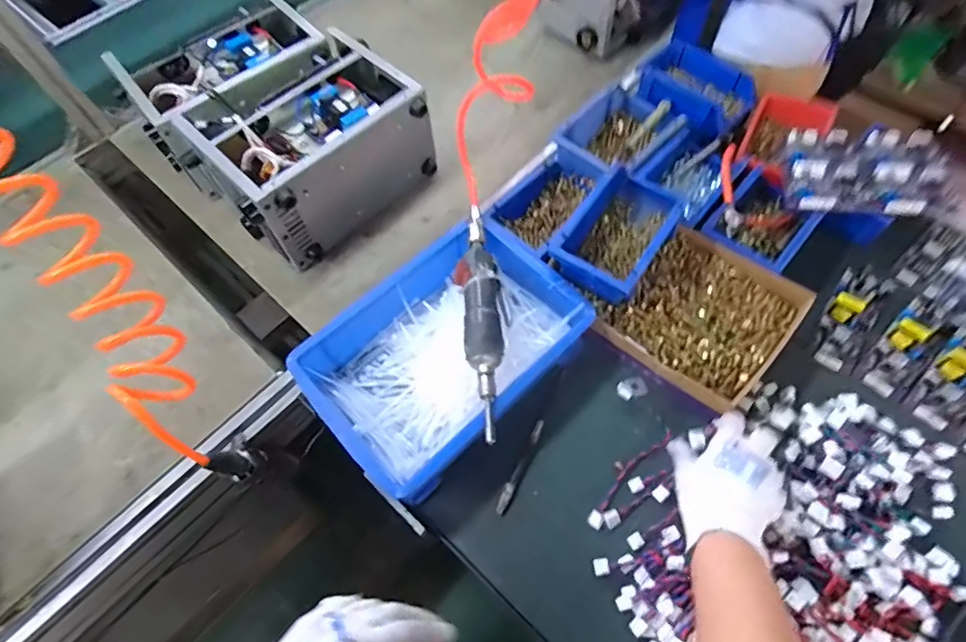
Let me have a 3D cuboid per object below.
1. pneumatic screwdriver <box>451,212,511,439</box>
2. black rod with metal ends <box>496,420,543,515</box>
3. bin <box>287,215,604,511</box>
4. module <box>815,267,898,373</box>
[{"bbox_3d":[0.001,-0.011,0.569,0.052,0.035,0.278,-9,62,-1],"label":"pneumatic screwdriver"},{"bbox_3d":[0.042,0.161,0.573,0.013,0.011,0.109,24,66,15],"label":"black rod with metal ends"},{"bbox_3d":[-0.040,0.034,0.602,0.304,0.078,0.207,-39,66,-16],"label":"bin"},{"bbox_3d":[0.433,-0.007,0.608,0.053,0.033,0.136,35,70,20],"label":"module"}]

